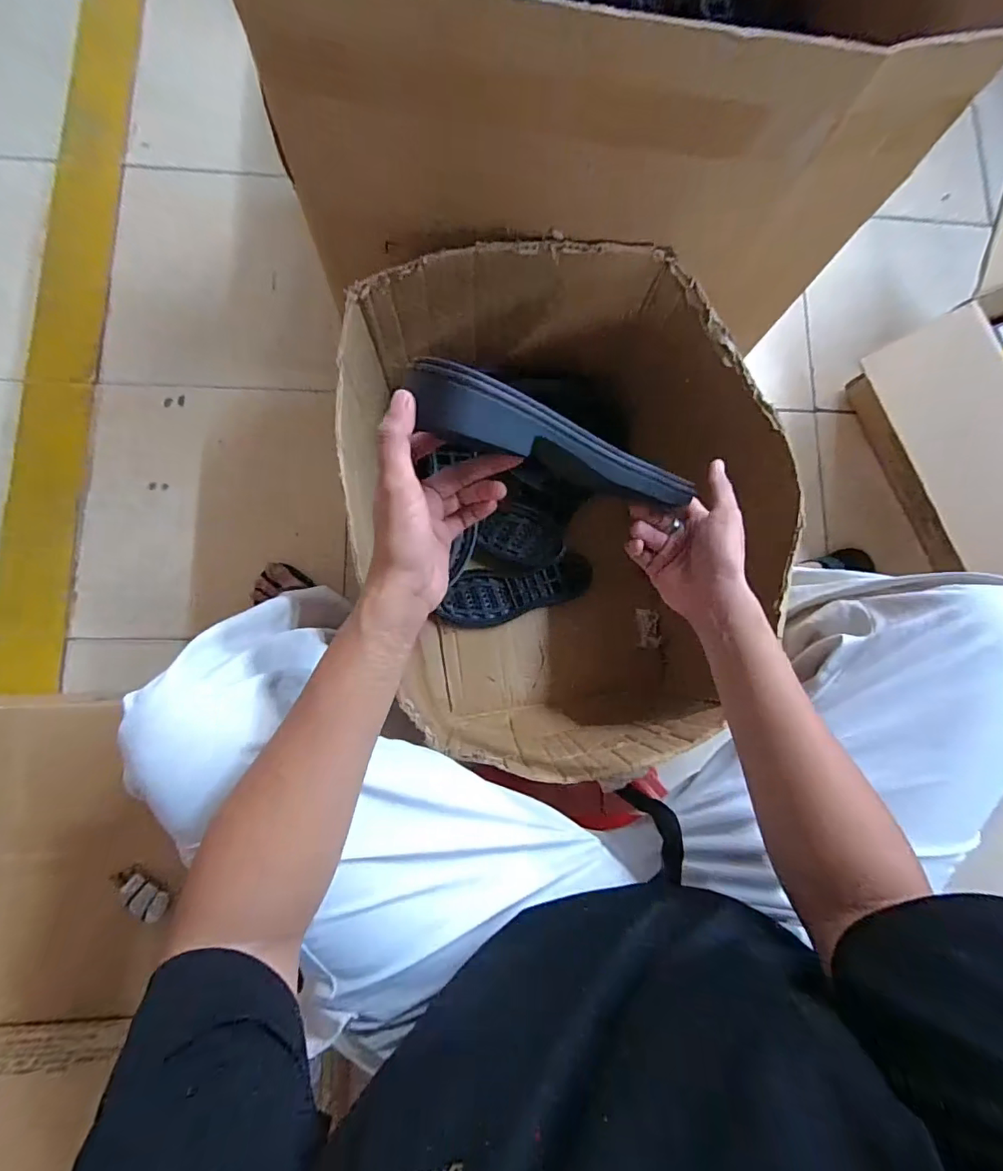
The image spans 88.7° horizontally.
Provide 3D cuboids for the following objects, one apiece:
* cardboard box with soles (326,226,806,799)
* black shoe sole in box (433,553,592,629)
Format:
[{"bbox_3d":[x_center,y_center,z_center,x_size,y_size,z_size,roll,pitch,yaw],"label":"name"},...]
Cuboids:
[{"bbox_3d":[0.070,-0.074,0.676,0.432,0.343,0.556,-11,82,-6],"label":"cardboard box with soles"},{"bbox_3d":[0.018,0.009,0.807,0.255,0.030,0.089,-12,82,-6],"label":"black shoe sole in box"}]

